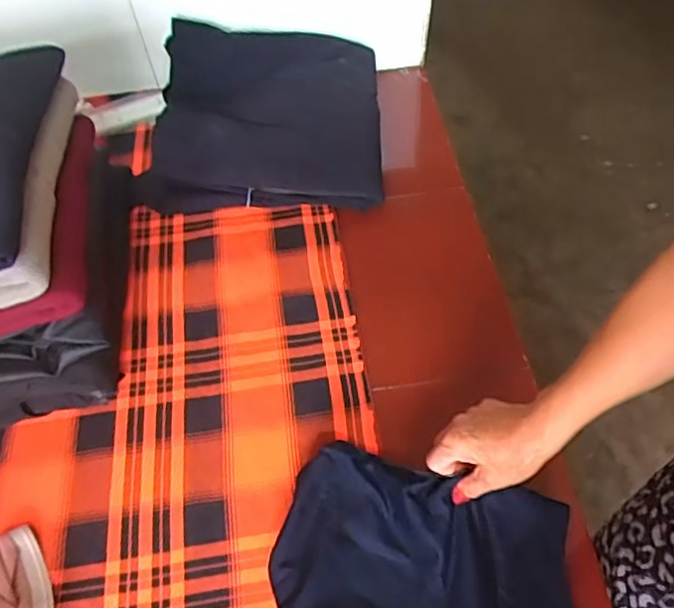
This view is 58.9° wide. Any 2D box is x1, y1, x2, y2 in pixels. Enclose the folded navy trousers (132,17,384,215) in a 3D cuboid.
[{"bbox_3d":[-0.102,-0.277,0.870,0.330,0.121,0.291,-1,55,2],"label":"folded navy trousers"}]

